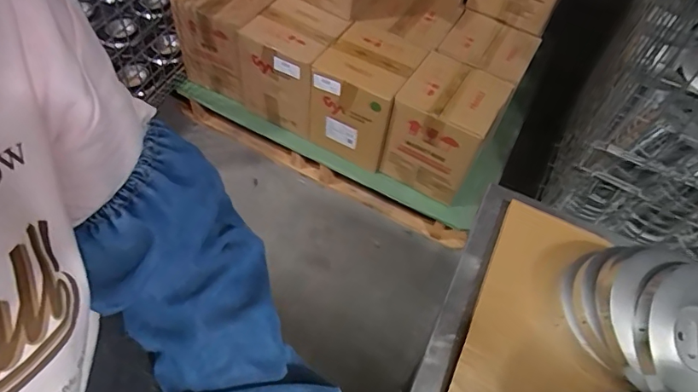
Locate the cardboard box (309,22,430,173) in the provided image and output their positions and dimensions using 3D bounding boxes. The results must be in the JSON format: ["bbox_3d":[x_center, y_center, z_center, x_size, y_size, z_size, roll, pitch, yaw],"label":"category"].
[{"bbox_3d":[0.044,-0.263,1.253,0.211,0.248,0.232,28,56,14],"label":"cardboard box"}]

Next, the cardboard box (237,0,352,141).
[{"bbox_3d":[-0.158,-0.365,1.352,0.224,0.271,0.206,27,56,13],"label":"cardboard box"}]

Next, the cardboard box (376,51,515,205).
[{"bbox_3d":[0.250,-0.178,1.274,0.233,0.261,0.237,27,56,13],"label":"cardboard box"}]

